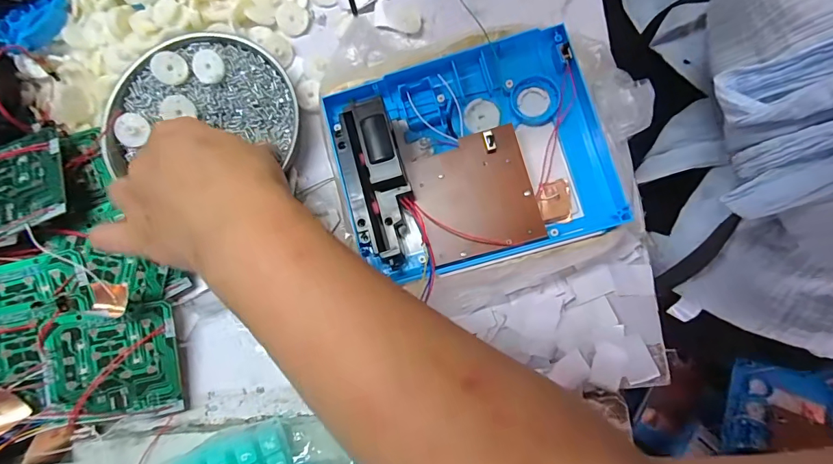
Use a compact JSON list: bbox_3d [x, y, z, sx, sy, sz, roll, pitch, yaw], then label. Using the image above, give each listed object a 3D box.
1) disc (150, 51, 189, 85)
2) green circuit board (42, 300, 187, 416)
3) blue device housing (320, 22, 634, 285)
[{"bbox_3d":[-0.179,-0.119,0.305,0.023,0.004,0.024,-1,94,-12],"label":"disc"},{"bbox_3d":[-0.193,0.084,0.270,0.072,0.004,0.070,-4,87,-20],"label":"green circuit board"},{"bbox_3d":[0.034,-0.047,0.262,0.161,0.048,0.131,-16,77,-3],"label":"blue device housing"}]

